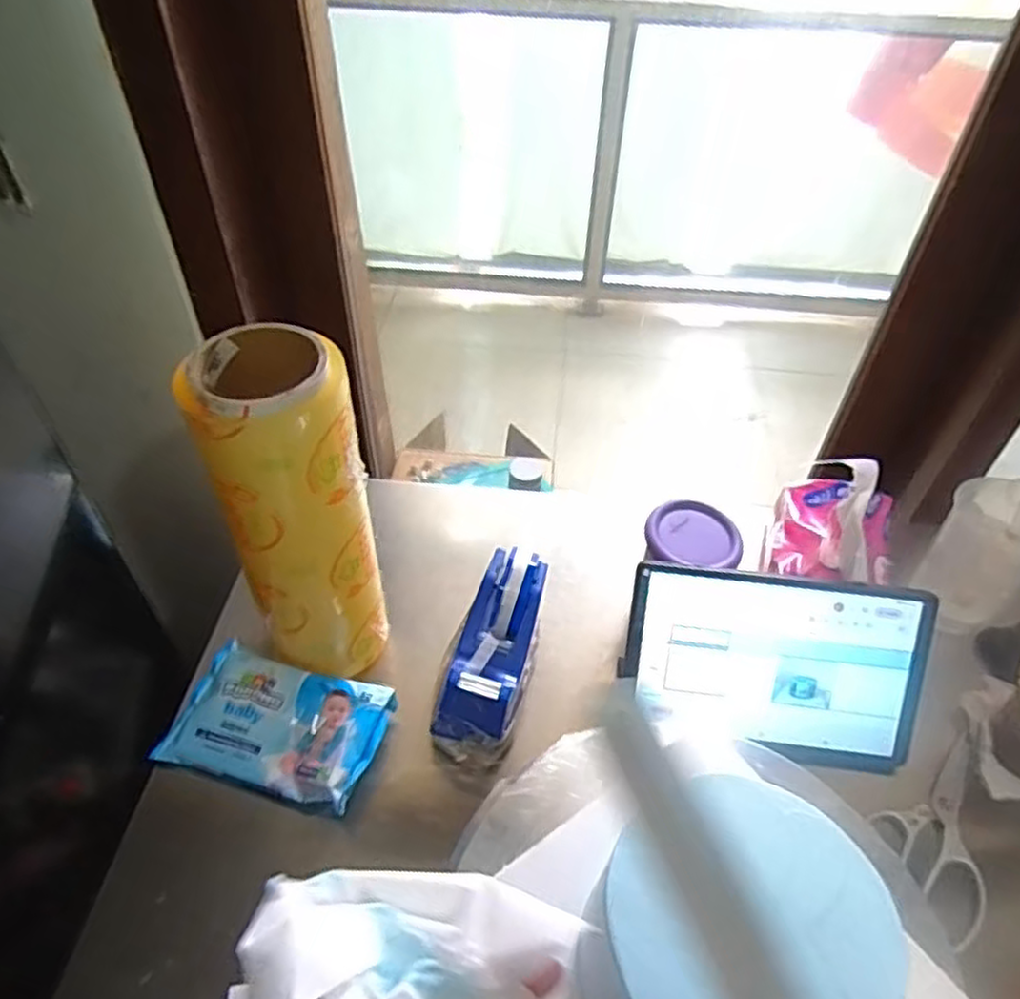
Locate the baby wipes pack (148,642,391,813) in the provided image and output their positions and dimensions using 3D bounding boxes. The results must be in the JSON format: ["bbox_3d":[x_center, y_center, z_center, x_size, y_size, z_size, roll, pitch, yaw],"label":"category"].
[{"bbox_3d":[-0.196,0.187,0.611,0.175,0.032,0.103,14,48,11],"label":"baby wipes pack"}]

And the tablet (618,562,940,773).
[{"bbox_3d":[0.219,0.140,0.609,0.238,0.154,0.014,7,8,5],"label":"tablet"}]

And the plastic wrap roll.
[{"bbox_3d":[-0.160,0.015,0.571,0.096,0.293,0.092,1,47,-1],"label":"plastic wrap roll"}]

